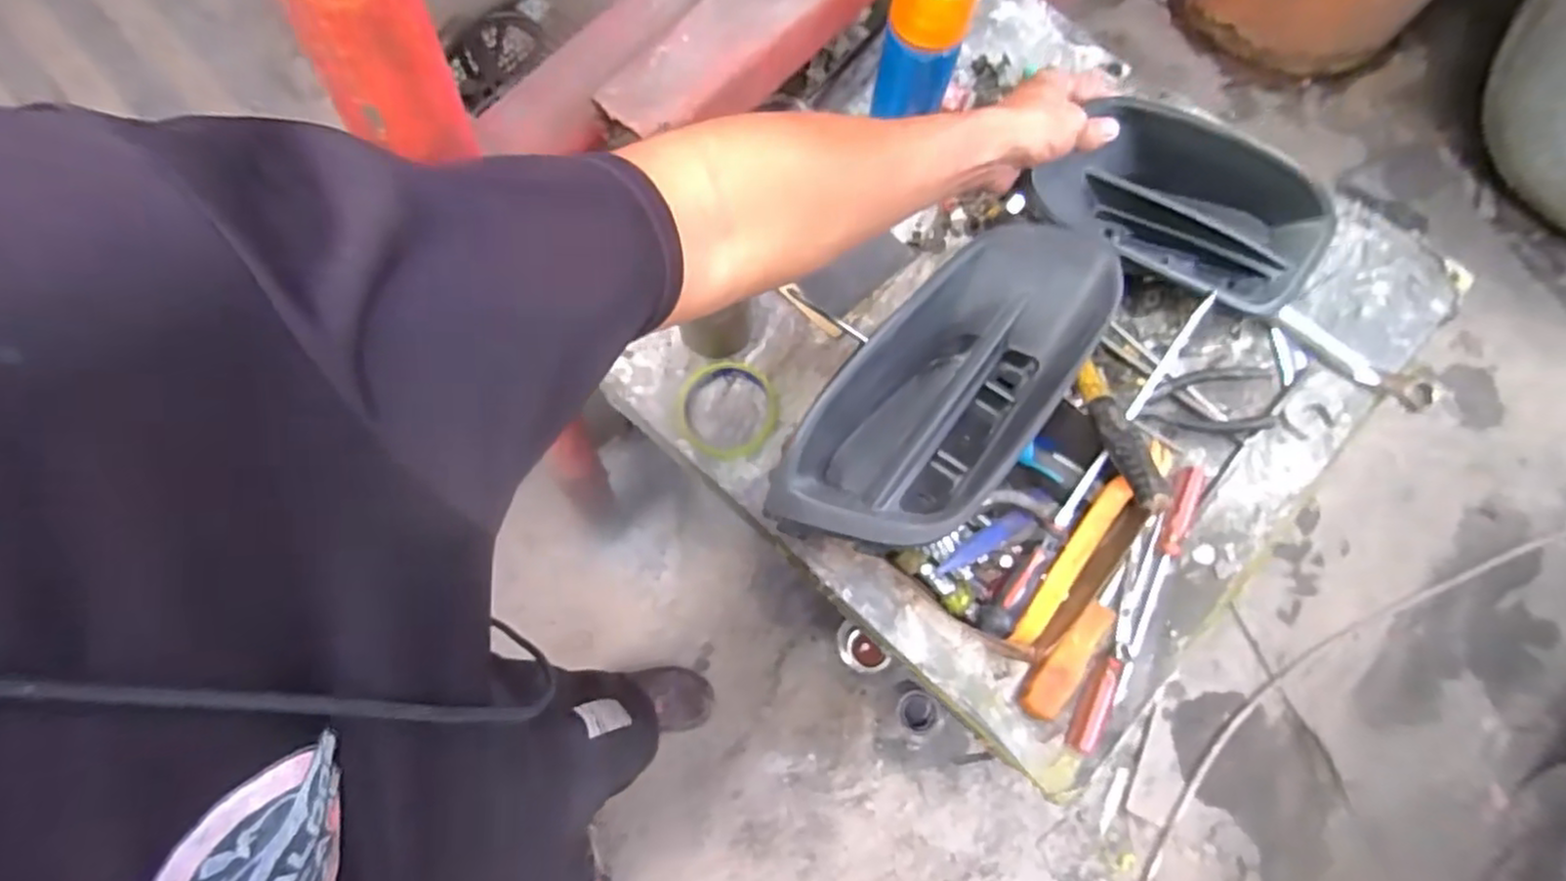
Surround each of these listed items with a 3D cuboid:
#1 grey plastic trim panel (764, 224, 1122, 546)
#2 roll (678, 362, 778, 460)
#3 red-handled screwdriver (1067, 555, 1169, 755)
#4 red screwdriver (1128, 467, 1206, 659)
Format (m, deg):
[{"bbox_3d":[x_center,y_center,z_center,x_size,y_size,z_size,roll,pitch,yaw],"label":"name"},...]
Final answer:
[{"bbox_3d":[0.121,-0.038,0.524,0.130,0.060,0.301,38,80,10],"label":"grey plastic trim panel"},{"bbox_3d":[-0.051,-0.027,0.653,0.090,0.022,0.090,0,76,1],"label":"roll"},{"bbox_3d":[0.283,0.175,0.587,0.022,0.019,0.179,31,79,9],"label":"red-handled screwdriver"},{"bbox_3d":[0.328,0.102,0.604,0.023,0.021,0.175,24,78,7],"label":"red screwdriver"}]

